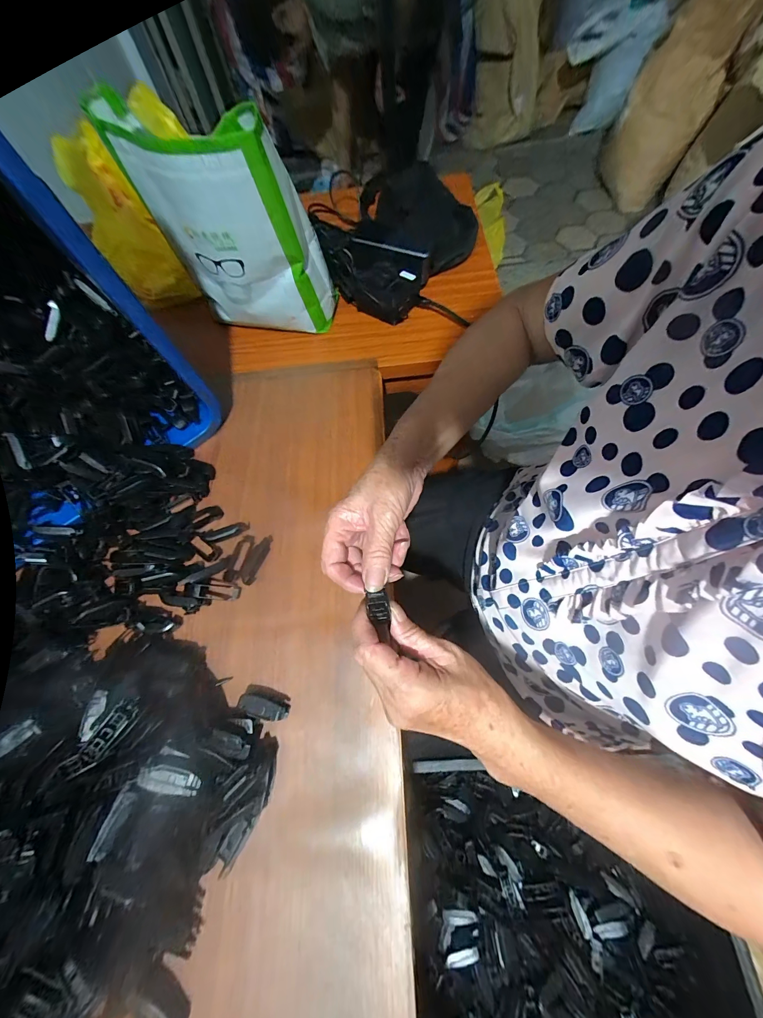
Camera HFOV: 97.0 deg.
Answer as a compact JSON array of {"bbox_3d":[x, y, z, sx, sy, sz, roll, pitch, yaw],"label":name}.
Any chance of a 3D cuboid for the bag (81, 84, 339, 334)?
[{"bbox_3d":[-0.189,-0.355,0.438,0.224,0.222,0.120,13,69,11],"label":"bag"}]

